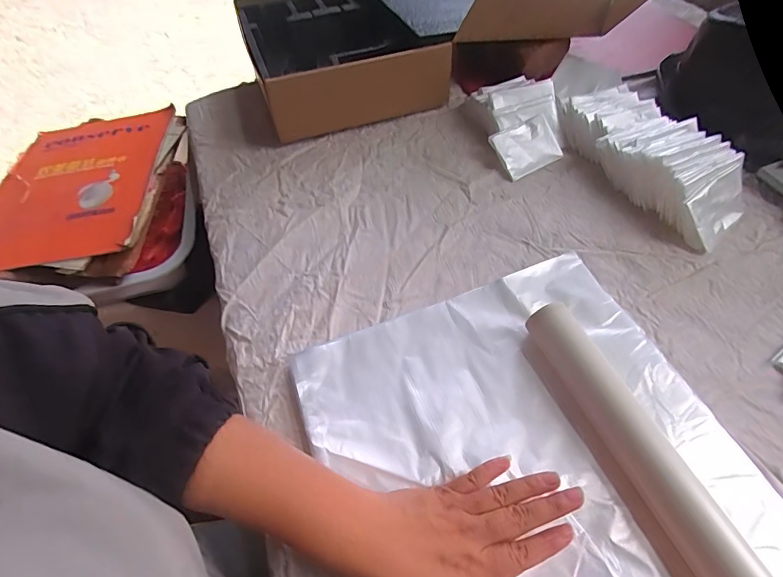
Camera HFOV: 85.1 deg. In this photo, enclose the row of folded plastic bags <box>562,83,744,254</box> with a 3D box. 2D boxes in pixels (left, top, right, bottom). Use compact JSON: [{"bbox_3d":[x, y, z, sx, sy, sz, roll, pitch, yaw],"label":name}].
[{"bbox_3d":[0.318,-0.163,0.519,0.101,0.062,0.242,-23,56,-15],"label":"row of folded plastic bags"}]

